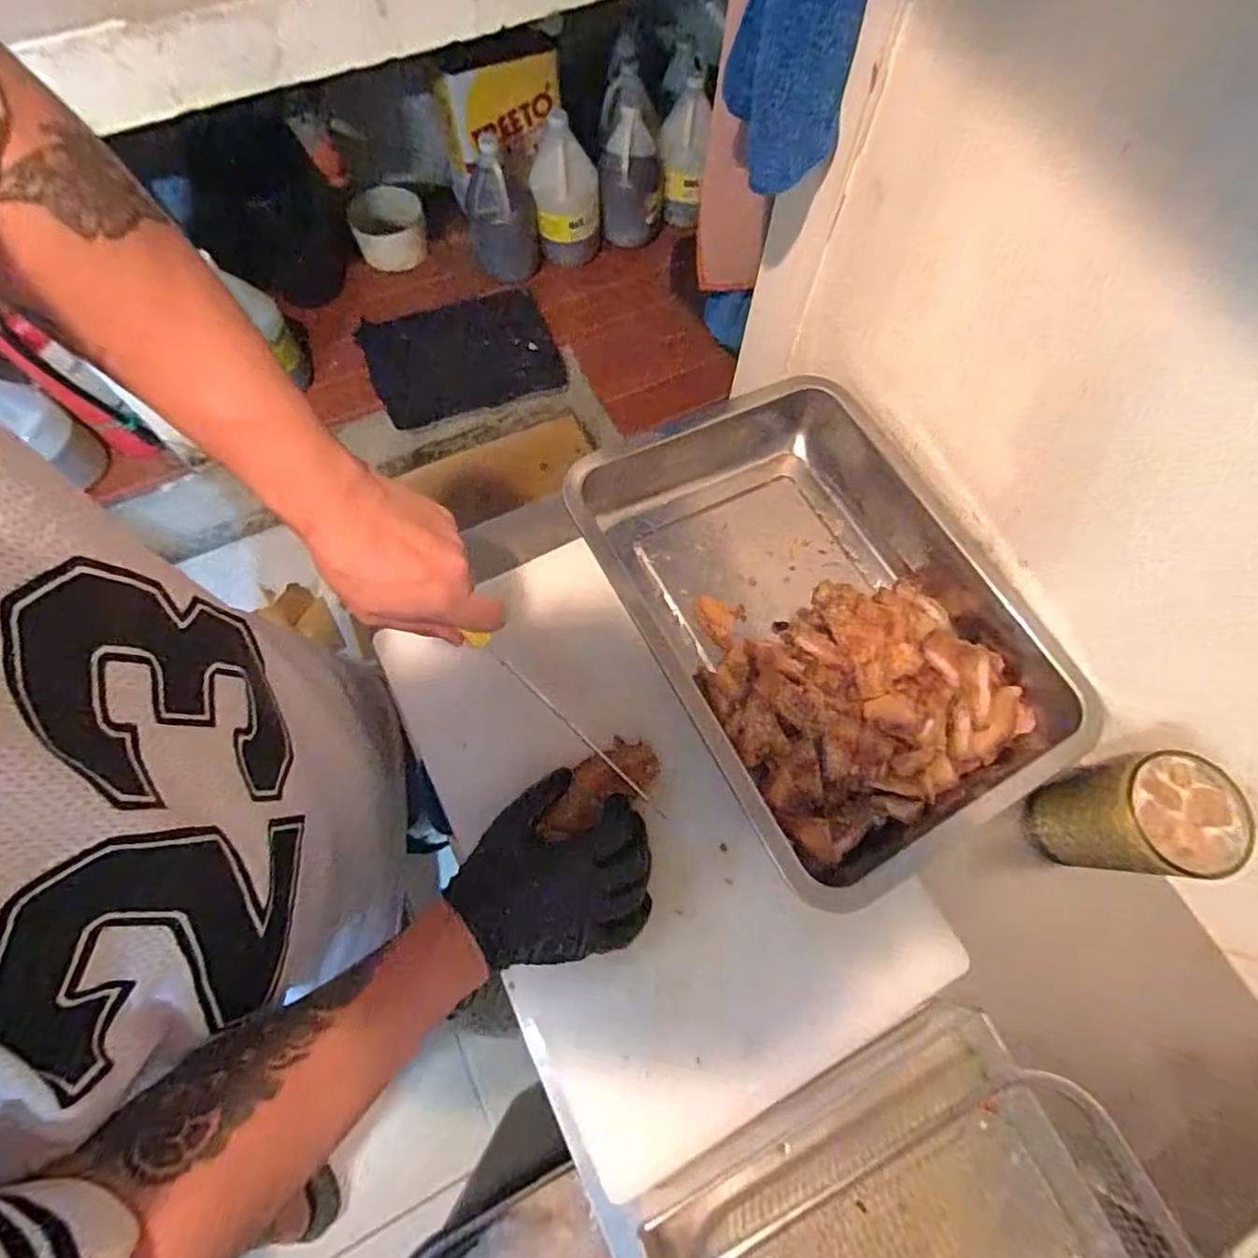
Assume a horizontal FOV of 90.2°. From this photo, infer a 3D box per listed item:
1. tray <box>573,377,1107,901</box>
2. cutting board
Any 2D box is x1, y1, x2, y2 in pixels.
[{"bbox_3d":[0.149,-0.033,0.528,0.276,0.074,0.416,-26,72,-10],"label":"tray"},{"bbox_3d":[-0.003,0.148,0.490,0.272,0.027,0.449,-34,73,-13],"label":"cutting board"}]

